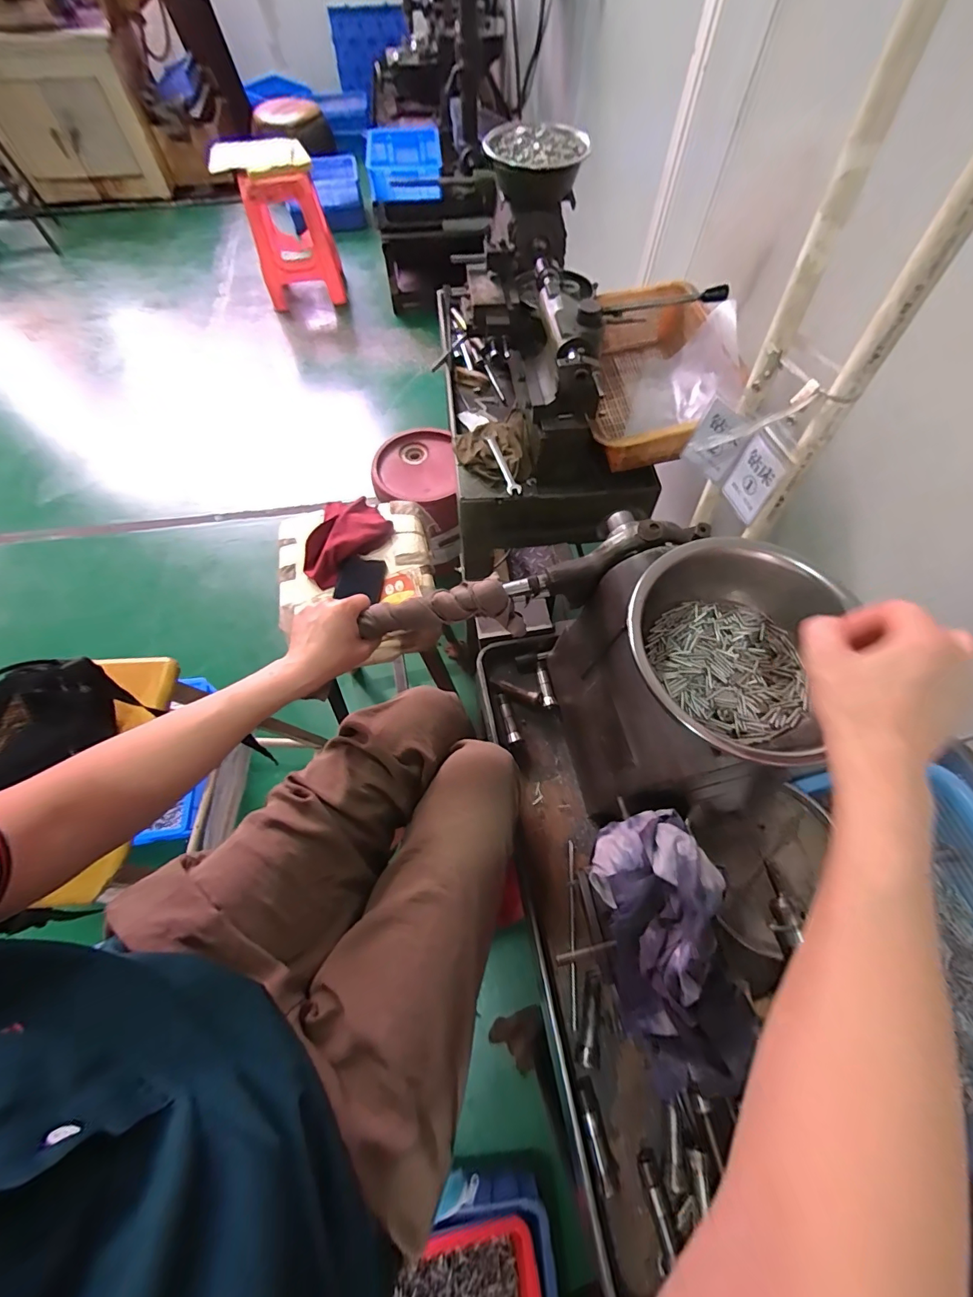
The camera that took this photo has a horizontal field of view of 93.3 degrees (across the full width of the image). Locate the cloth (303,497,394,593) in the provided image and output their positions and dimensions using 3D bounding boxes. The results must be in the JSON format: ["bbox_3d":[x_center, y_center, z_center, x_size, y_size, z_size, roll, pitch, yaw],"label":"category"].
[{"bbox_3d":[-0.246,-0.189,0.780,0.161,0.056,0.106,-37,69,-16],"label":"cloth"}]

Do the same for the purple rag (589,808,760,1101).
[{"bbox_3d":[0.140,0.221,0.345,0.087,0.056,0.181,-8,64,-4],"label":"purple rag"}]

